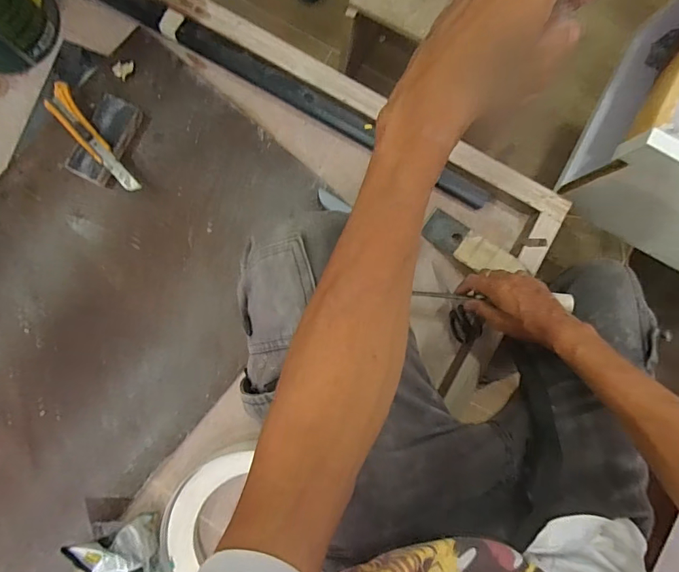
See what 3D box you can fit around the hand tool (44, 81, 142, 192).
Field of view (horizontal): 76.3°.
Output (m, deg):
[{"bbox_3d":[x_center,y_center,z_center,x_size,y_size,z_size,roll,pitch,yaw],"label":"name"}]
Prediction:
[{"bbox_3d":[-0.368,-0.215,0.633,0.040,0.027,0.201,-37,90,-4],"label":"hand tool"}]

